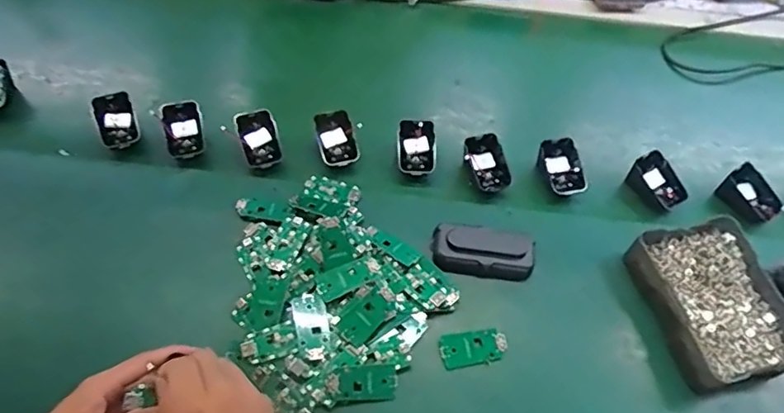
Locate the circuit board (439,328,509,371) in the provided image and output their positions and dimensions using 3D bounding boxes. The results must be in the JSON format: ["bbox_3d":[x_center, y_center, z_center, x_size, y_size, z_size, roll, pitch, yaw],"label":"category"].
[{"bbox_3d":[0.080,0.135,0.531,0.066,0.005,0.030,-8,54,-10],"label":"circuit board"}]

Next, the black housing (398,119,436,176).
[{"bbox_3d":[0.028,-0.075,0.649,0.052,0.050,0.060,3,52,-2],"label":"black housing"}]

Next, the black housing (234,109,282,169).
[{"bbox_3d":[-0.158,-0.082,0.647,0.043,0.024,0.075,-15,55,-14],"label":"black housing"}]

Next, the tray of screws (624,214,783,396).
[{"bbox_3d":[0.328,0.096,0.558,0.125,0.047,0.157,-9,54,-10],"label":"tray of screws"}]

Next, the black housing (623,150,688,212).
[{"bbox_3d":[0.316,-0.027,0.654,0.051,0.035,0.070,-34,61,-26],"label":"black housing"}]

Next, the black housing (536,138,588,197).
[{"bbox_3d":[0.201,-0.046,0.649,0.043,0.030,0.060,-7,53,-8],"label":"black housing"}]

